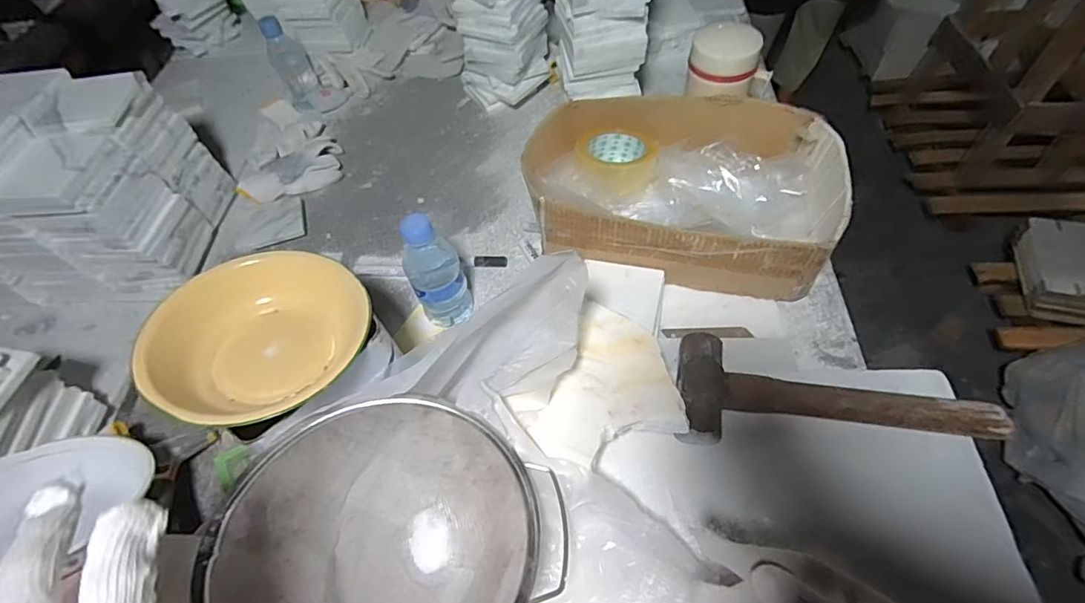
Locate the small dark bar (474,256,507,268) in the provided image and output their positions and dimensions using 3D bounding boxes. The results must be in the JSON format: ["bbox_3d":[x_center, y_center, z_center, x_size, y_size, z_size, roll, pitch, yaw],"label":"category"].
[{"bbox_3d":[-0.070,-0.055,0.694,0.043,0.013,0.016,-1,54,4],"label":"small dark bar"}]

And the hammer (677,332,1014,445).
[{"bbox_3d":[0.272,0.085,0.483,0.283,0.033,0.098,1,54,5],"label":"hammer"}]

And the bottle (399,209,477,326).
[{"bbox_3d":[-0.122,-0.028,0.604,0.061,0.173,0.056,-14,54,-6],"label":"bottle"}]

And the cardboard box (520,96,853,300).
[{"bbox_3d":[0.166,-0.148,0.656,0.369,0.101,0.237,9,56,11],"label":"cardboard box"}]

